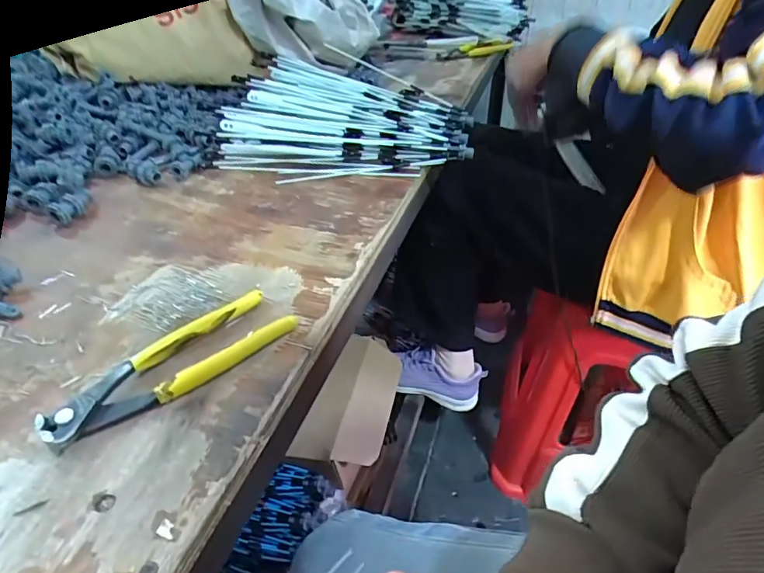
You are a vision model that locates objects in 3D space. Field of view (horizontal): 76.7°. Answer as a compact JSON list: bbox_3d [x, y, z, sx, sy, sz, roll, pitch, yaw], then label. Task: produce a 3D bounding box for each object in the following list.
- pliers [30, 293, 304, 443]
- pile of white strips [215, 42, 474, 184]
[{"bbox_3d":[-0.144,0.054,0.338,0.166,0.016,0.054,-31,47,-32],"label":"pliers"},{"bbox_3d":[-0.039,-0.241,0.662,0.304,0.058,0.303,1,38,2],"label":"pile of white strips"}]

